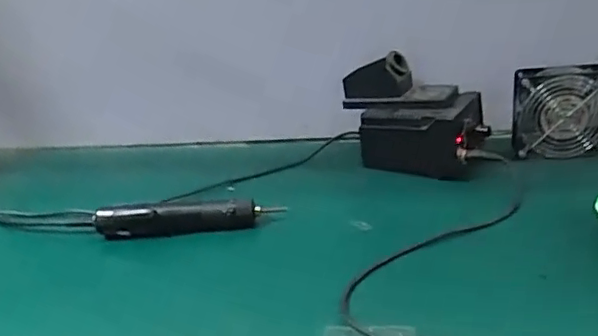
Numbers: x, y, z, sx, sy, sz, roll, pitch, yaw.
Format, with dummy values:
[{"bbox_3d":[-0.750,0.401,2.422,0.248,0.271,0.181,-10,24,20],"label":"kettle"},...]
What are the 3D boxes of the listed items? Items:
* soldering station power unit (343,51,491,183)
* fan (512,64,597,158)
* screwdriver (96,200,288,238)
[{"bbox_3d":[0.155,-0.069,0.837,0.197,0.135,0.089,5,28,23],"label":"soldering station power unit"},{"bbox_3d":[0.352,-0.070,0.803,0.124,0.127,0.029,-1,26,11],"label":"fan"},{"bbox_3d":[-0.140,0.059,0.747,0.227,0.033,0.029,-5,26,3],"label":"screwdriver"}]

